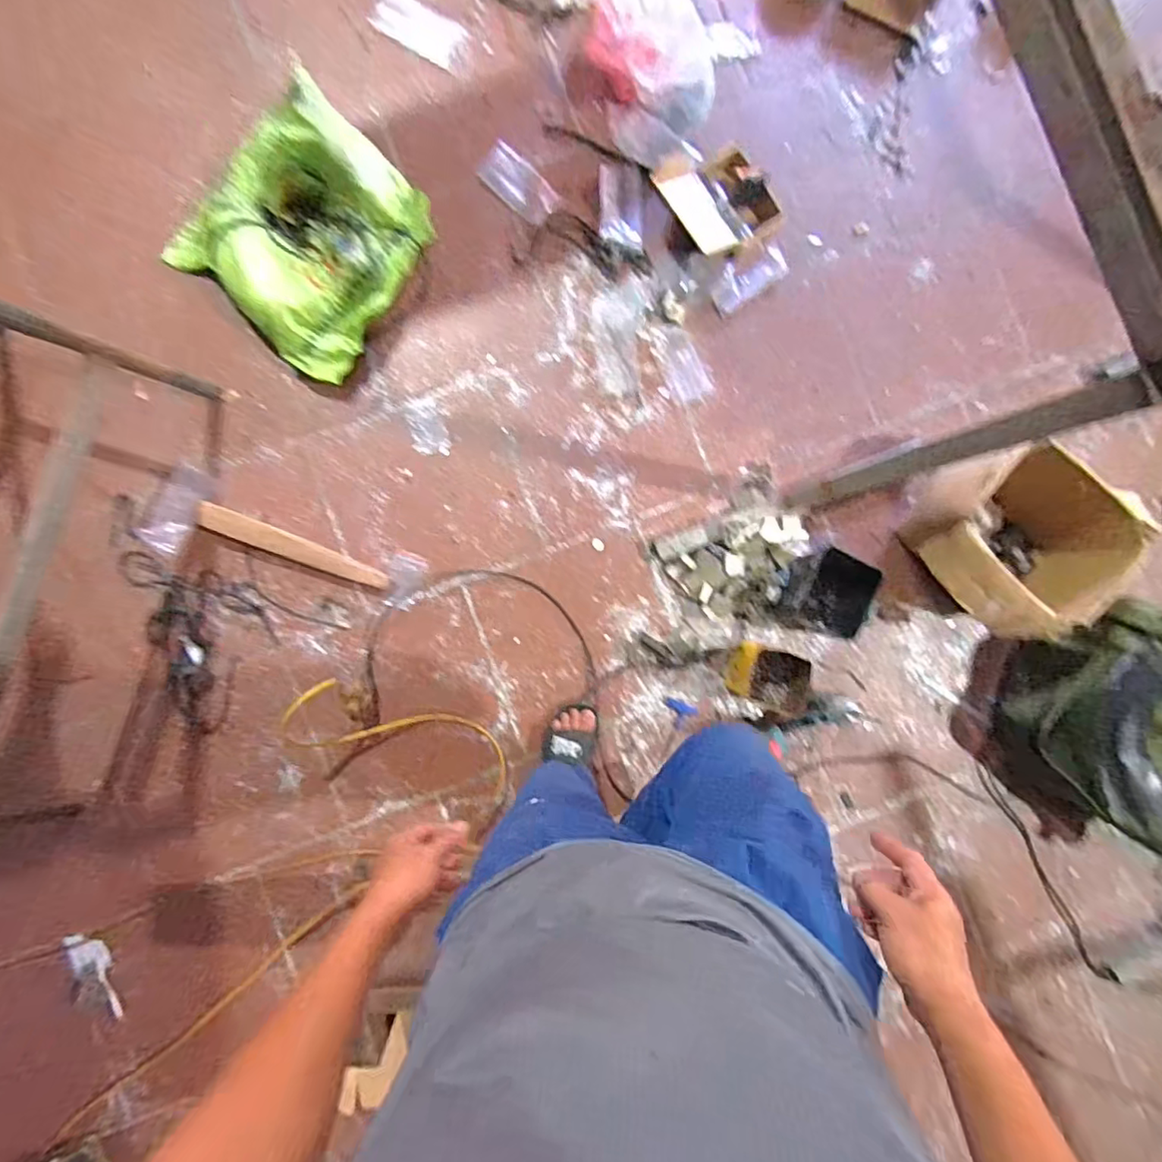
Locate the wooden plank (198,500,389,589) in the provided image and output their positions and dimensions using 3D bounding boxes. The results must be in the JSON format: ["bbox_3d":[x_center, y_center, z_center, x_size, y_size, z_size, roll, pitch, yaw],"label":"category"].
[{"bbox_3d":[-0.597,-0.067,1.227,0.394,0.030,0.052,21,88,-4],"label":"wooden plank"}]

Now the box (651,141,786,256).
[{"bbox_3d":[0.288,-0.805,1.253,0.251,0.114,0.220,-31,92,-4],"label":"box"}]

